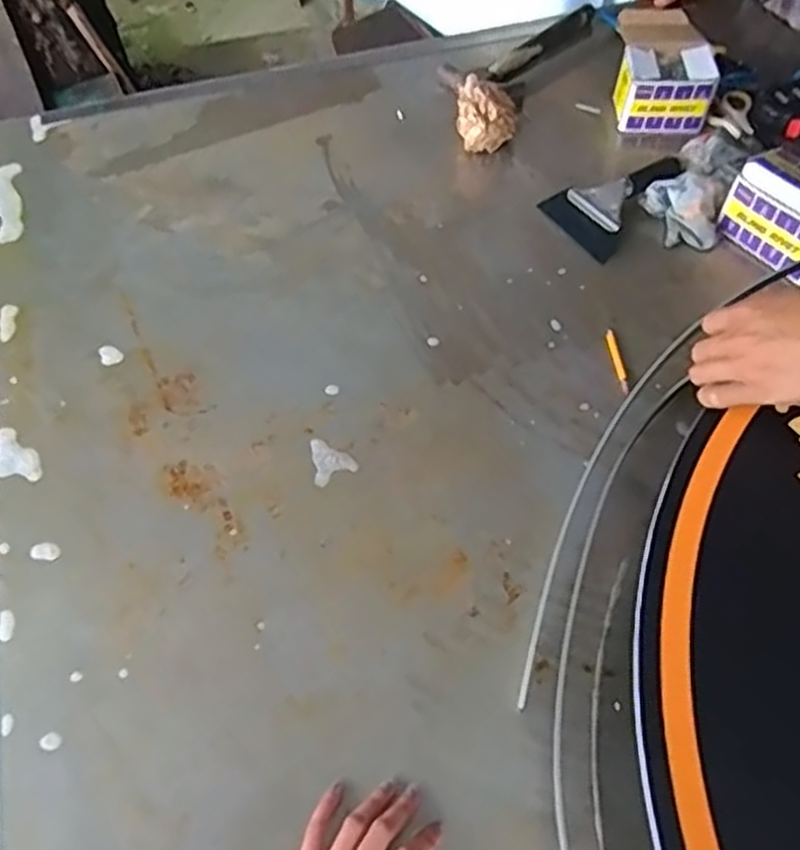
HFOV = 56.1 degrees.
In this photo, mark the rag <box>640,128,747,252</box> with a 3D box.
[{"bbox_3d":[0.380,-0.298,0.943,0.108,0.054,0.184,35,62,21],"label":"rag"}]

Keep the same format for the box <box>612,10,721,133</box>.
[{"bbox_3d":[0.364,-0.492,1.051,0.122,0.083,0.180,6,56,4],"label":"box"}]

